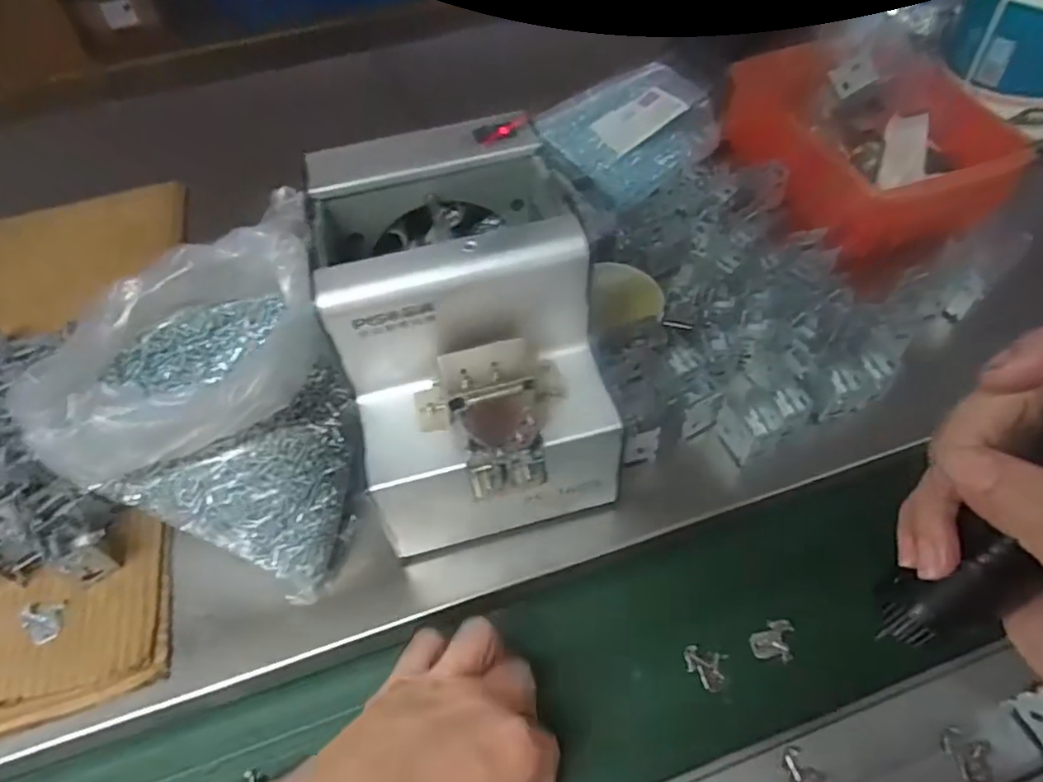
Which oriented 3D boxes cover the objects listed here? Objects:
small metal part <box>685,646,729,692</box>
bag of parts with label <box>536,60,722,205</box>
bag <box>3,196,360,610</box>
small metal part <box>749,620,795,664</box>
[{"bbox_3d":[0.097,0.146,0.336,0.021,0.009,0.020,7,53,9],"label":"small metal part"},{"bbox_3d":[0.093,-0.227,0.542,0.137,0.033,0.147,-28,56,-17],"label":"bag of parts with label"},{"bbox_3d":[-0.165,0.004,0.356,0.139,0.100,0.170,5,53,7],"label":"bag"},{"bbox_3d":[0.134,0.133,0.341,0.021,0.004,0.021,9,54,10],"label":"small metal part"}]

